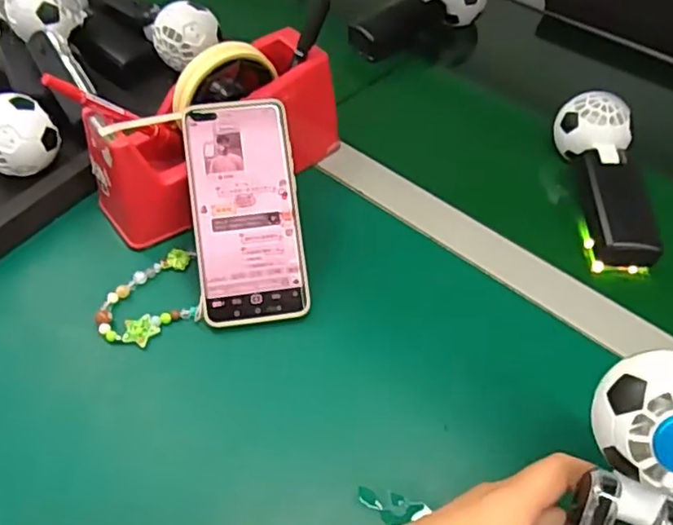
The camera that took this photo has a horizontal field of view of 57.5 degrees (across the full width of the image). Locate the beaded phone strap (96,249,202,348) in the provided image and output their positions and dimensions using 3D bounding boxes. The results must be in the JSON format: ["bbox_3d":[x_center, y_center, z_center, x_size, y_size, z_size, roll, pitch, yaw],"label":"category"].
[{"bbox_3d":[-0.134,0.029,0.448,0.078,0.013,0.064,-22,54,-19],"label":"beaded phone strap"}]

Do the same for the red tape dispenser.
[{"bbox_3d":[-0.095,-0.108,0.483,0.204,0.110,0.069,-30,57,-25],"label":"red tape dispenser"}]

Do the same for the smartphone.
[{"bbox_3d":[-0.065,-0.038,0.440,0.074,0.007,0.160,-7,84,-7],"label":"smartphone"}]

